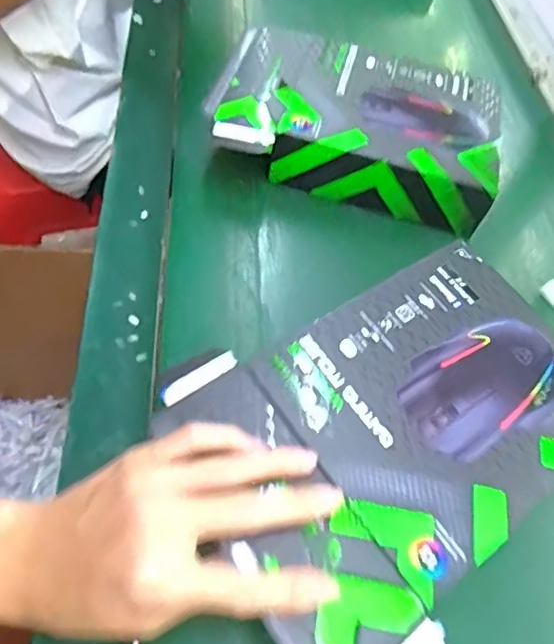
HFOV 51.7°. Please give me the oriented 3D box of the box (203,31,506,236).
[{"bbox_3d":[0.067,-0.174,0.504,0.250,0.050,0.172,17,56,3],"label":"box"}]

